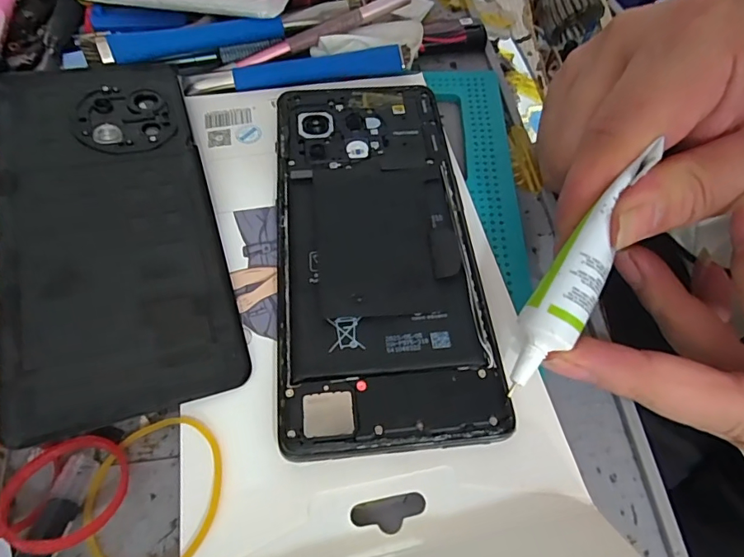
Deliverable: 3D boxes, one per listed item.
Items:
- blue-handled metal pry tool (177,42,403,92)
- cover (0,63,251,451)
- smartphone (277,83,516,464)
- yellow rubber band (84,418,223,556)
[{"bbox_3d":[-0.036,-0.104,0.231,0.108,0.010,0.014,-8,60,-6],"label":"blue-handled metal pry tool"},{"bbox_3d":[-0.101,-0.025,0.175,0.073,0.011,0.157,-17,62,-11],"label":"cover"},{"bbox_3d":[0.001,-0.018,0.179,0.071,0.010,0.160,-4,60,-4],"label":"smartphone"},{"bbox_3d":[-0.066,0.066,0.140,0.042,0.004,0.045,-5,64,10],"label":"yellow rubber band"}]

